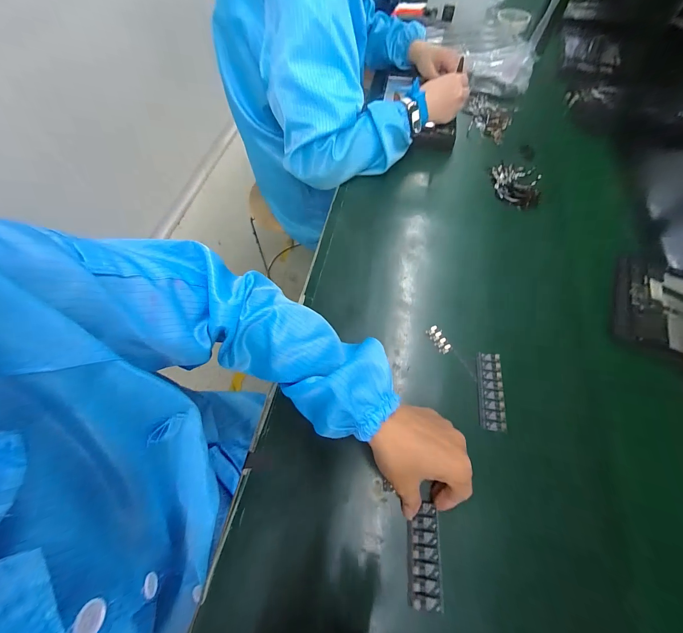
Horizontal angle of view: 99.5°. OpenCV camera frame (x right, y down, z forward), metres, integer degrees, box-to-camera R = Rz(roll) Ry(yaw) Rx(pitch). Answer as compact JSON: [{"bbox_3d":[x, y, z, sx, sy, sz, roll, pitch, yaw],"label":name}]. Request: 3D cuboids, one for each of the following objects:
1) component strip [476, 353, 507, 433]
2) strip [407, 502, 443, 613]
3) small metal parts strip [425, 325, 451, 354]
[{"bbox_3d":[0.181,0.090,0.352,0.029,0.007,0.093,9,63,3],"label":"component strip"},{"bbox_3d":[0.078,0.224,0.274,0.029,0.005,0.078,-3,62,15],"label":"strip"},{"bbox_3d":[0.129,0.031,0.383,0.019,0.004,0.039,-25,67,-14],"label":"small metal parts strip"}]

